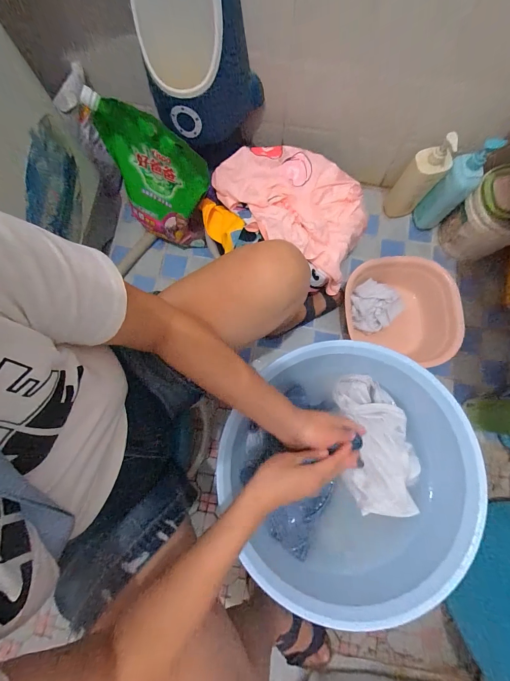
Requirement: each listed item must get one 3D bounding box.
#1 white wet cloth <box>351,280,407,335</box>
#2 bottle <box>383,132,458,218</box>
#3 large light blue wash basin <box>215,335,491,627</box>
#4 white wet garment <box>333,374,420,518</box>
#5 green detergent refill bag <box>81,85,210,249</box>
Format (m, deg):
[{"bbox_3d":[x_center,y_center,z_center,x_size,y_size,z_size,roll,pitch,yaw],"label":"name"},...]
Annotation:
[{"bbox_3d":[0.311,-0.087,0.776,0.124,0.054,0.136,39,80,9],"label":"white wet cloth"},{"bbox_3d":[0.417,-0.411,0.757,0.082,0.243,0.055,-2,77,0],"label":"bottle"},{"bbox_3d":[0.150,0.217,0.508,0.380,0.146,0.383,0,77,0],"label":"large light blue wash basin"},{"bbox_3d":[0.219,0.175,0.511,0.127,0.042,0.228,-5,77,-1],"label":"white wet garment"},{"bbox_3d":[-0.242,-0.359,0.696,0.280,0.325,0.087,28,78,7],"label":"green detergent refill bag"}]

